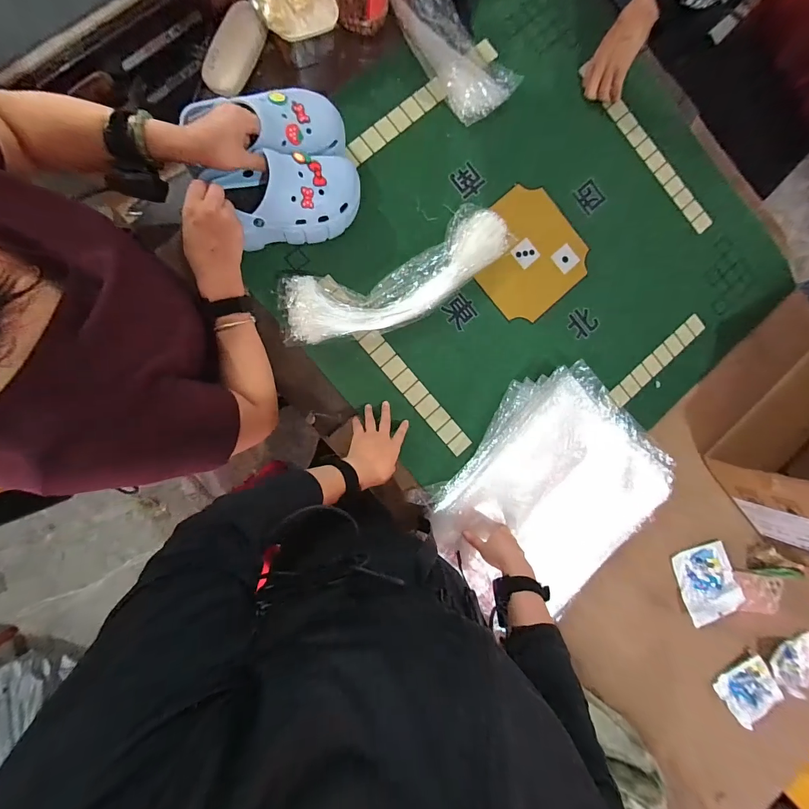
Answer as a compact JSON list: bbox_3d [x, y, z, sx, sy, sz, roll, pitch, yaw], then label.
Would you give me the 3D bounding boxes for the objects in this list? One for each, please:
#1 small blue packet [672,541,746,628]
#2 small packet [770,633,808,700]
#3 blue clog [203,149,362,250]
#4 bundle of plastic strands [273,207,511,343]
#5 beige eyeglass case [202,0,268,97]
[{"bbox_3d":[0.616,0.360,0.731,0.112,0.012,0.132,-18,75,7],"label":"small blue packet"},{"bbox_3d":[0.830,0.546,0.753,0.090,0.024,0.116,42,86,-7],"label":"small packet"},{"bbox_3d":[-0.175,-0.317,0.568,0.211,0.097,0.117,-7,93,-8],"label":"blue clog"},{"bbox_3d":[-0.011,-0.218,0.631,0.412,0.063,0.133,-26,95,-7],"label":"bundle of plastic strands"},{"bbox_3d":[-0.280,-0.576,0.586,0.066,0.032,0.131,34,87,-8],"label":"beige eyeglass case"}]

